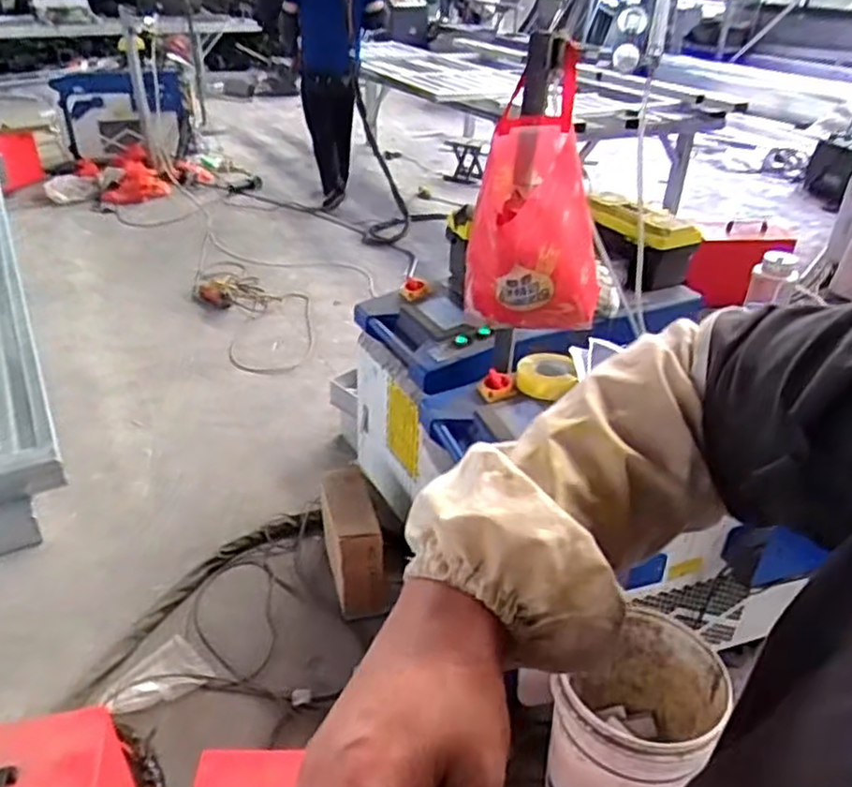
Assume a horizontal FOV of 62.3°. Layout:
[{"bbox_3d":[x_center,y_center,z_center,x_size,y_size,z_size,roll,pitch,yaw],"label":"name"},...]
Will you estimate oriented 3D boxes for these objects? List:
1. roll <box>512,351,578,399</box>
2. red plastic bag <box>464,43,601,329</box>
[{"bbox_3d":[0.253,-0.040,1.508,0.121,0.055,0.117,1,32,-1],"label":"roll"},{"bbox_3d":[0.201,-0.286,1.289,0.243,0.353,0.319,4,32,5],"label":"red plastic bag"}]

